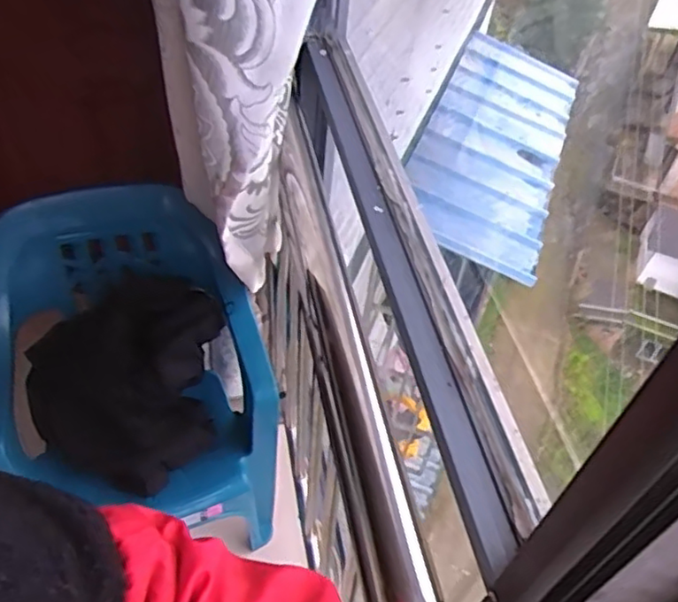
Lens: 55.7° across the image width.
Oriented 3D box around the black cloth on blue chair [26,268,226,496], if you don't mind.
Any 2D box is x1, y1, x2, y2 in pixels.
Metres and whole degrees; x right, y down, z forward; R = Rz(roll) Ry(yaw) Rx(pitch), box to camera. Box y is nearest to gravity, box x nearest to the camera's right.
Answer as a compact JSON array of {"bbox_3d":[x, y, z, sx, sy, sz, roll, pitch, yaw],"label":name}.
[{"bbox_3d":[-0.380,0.133,1.206,0.327,0.212,0.363,38,55,25],"label":"black cloth on blue chair"}]

